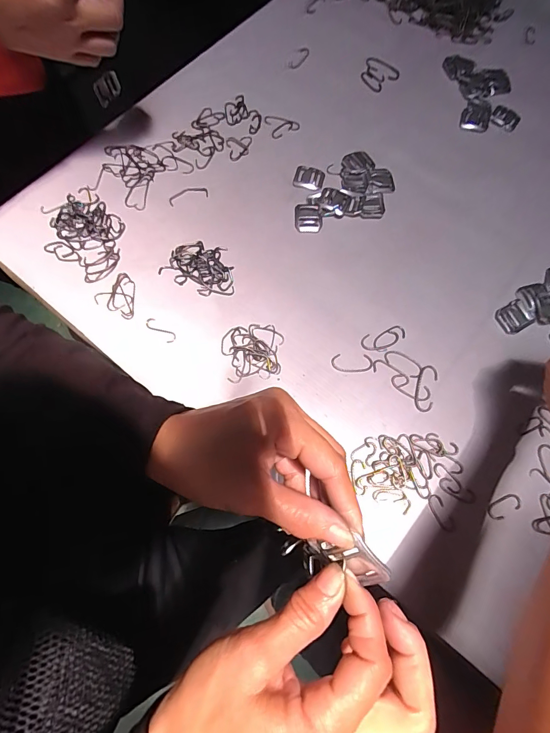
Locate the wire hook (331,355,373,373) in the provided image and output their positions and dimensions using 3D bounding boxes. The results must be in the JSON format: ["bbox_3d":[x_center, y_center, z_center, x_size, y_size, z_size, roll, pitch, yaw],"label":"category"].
[{"bbox_3d":[0.078,-0.003,0.369,0.042,0.004,0.019,1,73,-2],"label":"wire hook"}]

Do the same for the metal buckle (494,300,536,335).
[{"bbox_3d":[0.252,-0.051,0.386,0.035,0.004,0.031,-27,76,-10],"label":"metal buckle"}]

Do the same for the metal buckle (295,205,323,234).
[{"bbox_3d":[0.038,-0.168,0.415,0.031,0.005,0.035,3,73,-1],"label":"metal buckle"}]

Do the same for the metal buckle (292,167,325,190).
[{"bbox_3d":[0.040,-0.223,0.434,0.034,0.007,0.029,13,73,2],"label":"metal buckle"}]

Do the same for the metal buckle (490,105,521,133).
[{"bbox_3d":[0.298,-0.321,0.473,0.035,0.006,0.035,31,74,7],"label":"metal buckle"}]

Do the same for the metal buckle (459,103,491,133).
[{"bbox_3d":[0.260,-0.324,0.473,0.035,0.004,0.051,17,73,3],"label":"metal buckle"}]

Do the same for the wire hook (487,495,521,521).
[{"bbox_3d":[0.208,0.127,0.331,0.032,0.004,0.016,-26,75,-9],"label":"wire hook"}]

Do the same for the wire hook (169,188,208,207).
[{"bbox_3d":[-0.101,-0.199,0.424,0.045,0.004,0.018,-22,75,-8],"label":"wire hook"}]

